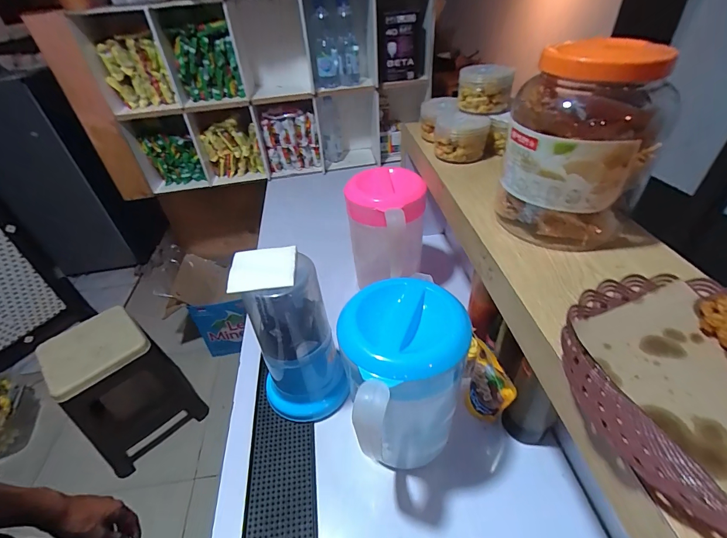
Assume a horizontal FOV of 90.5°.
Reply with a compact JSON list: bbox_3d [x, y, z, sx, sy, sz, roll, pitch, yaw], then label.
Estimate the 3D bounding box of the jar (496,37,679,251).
[{"bbox_3d":[0.237,-0.134,0.403,0.152,0.199,0.116,21,46,28],"label":"jar"}]

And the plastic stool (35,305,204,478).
[{"bbox_3d":[-0.875,0.428,1.346,0.291,0.499,0.320,30,51,35],"label":"plastic stool"}]

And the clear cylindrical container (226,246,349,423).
[{"bbox_3d":[-0.108,0.107,0.552,0.129,0.271,0.117,-16,41,-13],"label":"clear cylindrical container"}]

